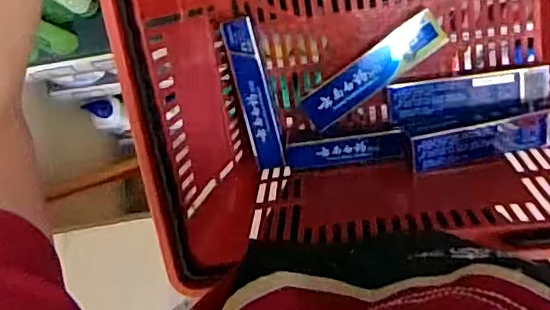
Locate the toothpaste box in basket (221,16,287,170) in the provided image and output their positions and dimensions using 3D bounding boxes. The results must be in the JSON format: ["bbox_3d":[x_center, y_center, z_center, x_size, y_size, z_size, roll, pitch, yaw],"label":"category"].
[{"bbox_3d":[-0.022,-0.073,0.707,0.037,0.036,0.179,-13,104,7],"label":"toothpaste box in basket"}]

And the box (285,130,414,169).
[{"bbox_3d":[0.085,-0.005,0.696,0.144,0.029,0.033,-5,87,8],"label":"box"}]

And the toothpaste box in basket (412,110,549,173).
[{"bbox_3d":[0.243,-0.017,0.657,0.178,0.035,0.043,-12,86,7],"label":"toothpaste box in basket"}]

